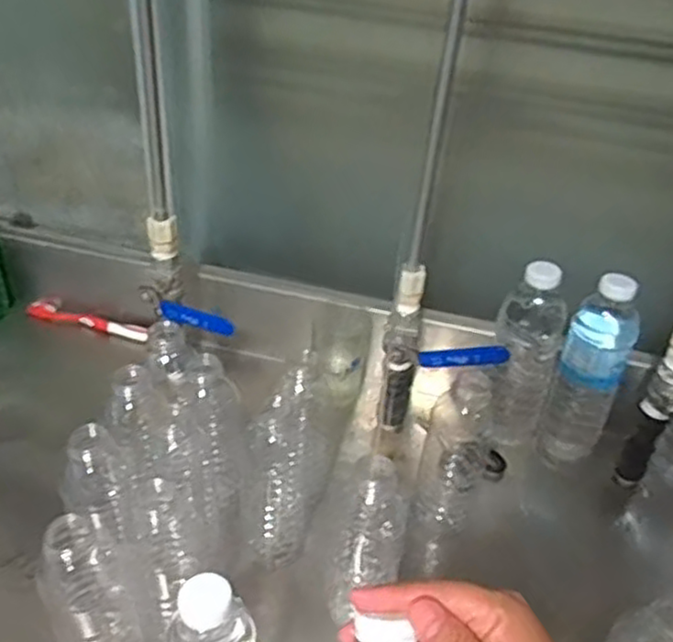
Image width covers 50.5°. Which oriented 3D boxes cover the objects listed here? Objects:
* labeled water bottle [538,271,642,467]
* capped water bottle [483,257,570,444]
[{"bbox_3d":[0.250,0.052,0.706,0.063,0.206,0.050,22,39,21],"label":"labeled water bottle"},{"bbox_3d":[0.189,0.039,0.722,0.066,0.208,0.059,15,37,14],"label":"capped water bottle"}]

